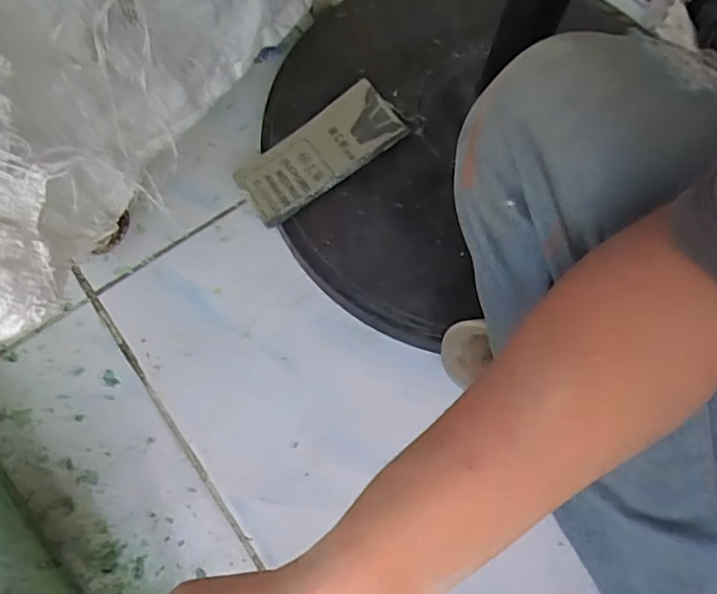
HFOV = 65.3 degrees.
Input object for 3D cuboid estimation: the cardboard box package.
[{"bbox_3d":[-0.035,-0.121,0.465,0.139,0.011,0.076,-35,64,2],"label":"cardboard box package"}]

